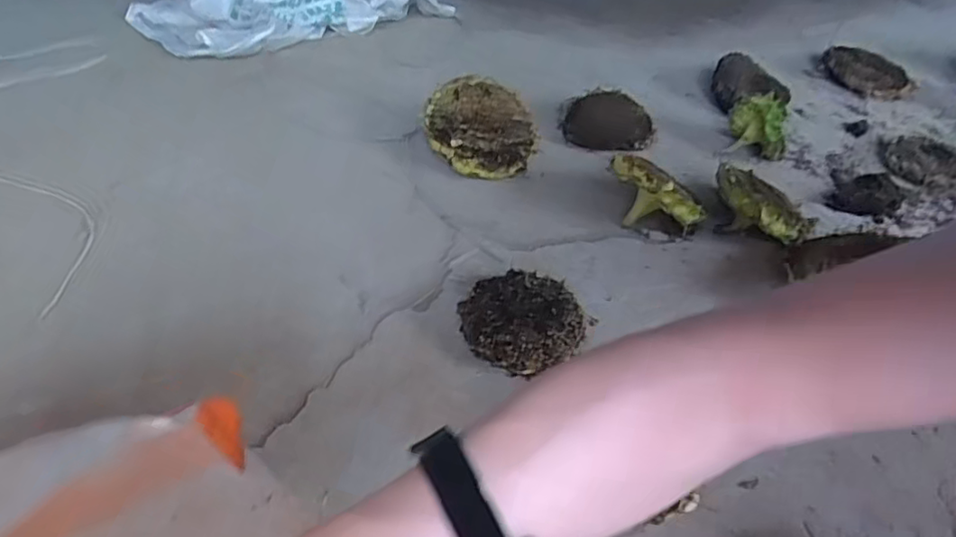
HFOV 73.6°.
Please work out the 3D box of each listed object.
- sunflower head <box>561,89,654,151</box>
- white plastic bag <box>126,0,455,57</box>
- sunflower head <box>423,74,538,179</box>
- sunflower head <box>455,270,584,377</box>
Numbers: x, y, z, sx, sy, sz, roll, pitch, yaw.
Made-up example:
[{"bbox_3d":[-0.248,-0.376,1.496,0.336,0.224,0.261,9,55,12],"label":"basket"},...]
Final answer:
[{"bbox_3d":[0.236,-0.269,1.163,0.164,0.050,0.131,9,43,6],"label":"sunflower head"},{"bbox_3d":[-0.394,-0.587,1.383,0.706,0.162,0.295,-9,44,-14],"label":"white plastic bag"},{"bbox_3d":[0.007,-0.235,1.080,0.197,0.042,0.173,9,70,-19],"label":"sunflower head"},{"bbox_3d":[0.061,0.066,0.805,0.143,0.057,0.155,2,43,-2],"label":"sunflower head"}]

